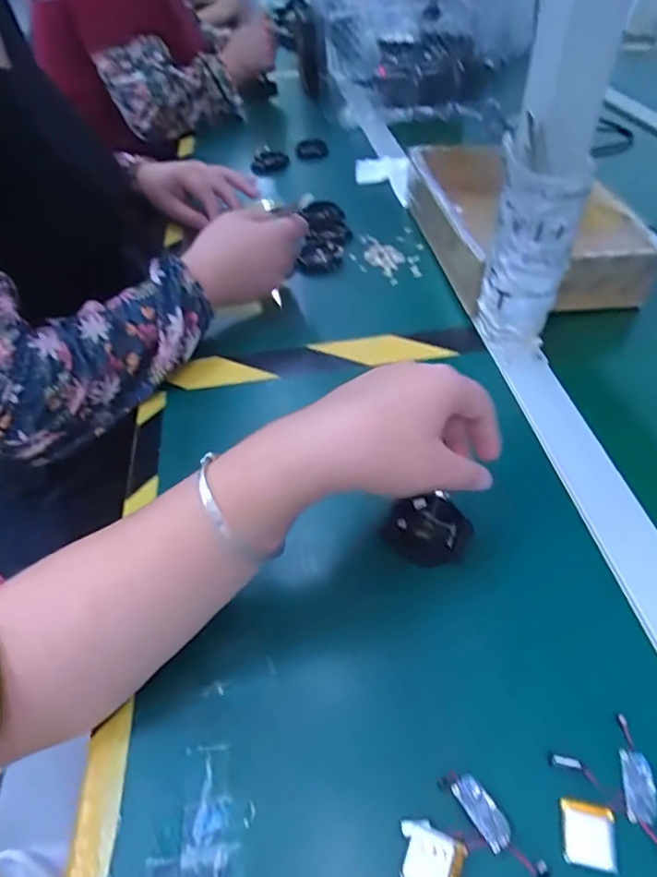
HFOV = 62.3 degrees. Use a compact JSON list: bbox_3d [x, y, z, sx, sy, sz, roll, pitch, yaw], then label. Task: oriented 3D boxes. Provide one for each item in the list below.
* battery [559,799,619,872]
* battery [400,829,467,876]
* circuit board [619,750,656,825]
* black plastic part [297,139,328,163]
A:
[{"bbox_3d":[0.114,0.173,0.237,0.022,0.005,0.023,6,47,10],"label":"battery"},{"bbox_3d":[0.045,0.182,0.232,0.024,0.004,0.022,16,49,19],"label":"battery"},{"bbox_3d":[0.143,0.160,0.250,0.014,0.004,0.028,7,47,11],"label":"circuit board"},{"bbox_3d":[-0.025,-0.445,0.842,0.048,0.023,0.034,-2,47,0],"label":"black plastic part"}]

